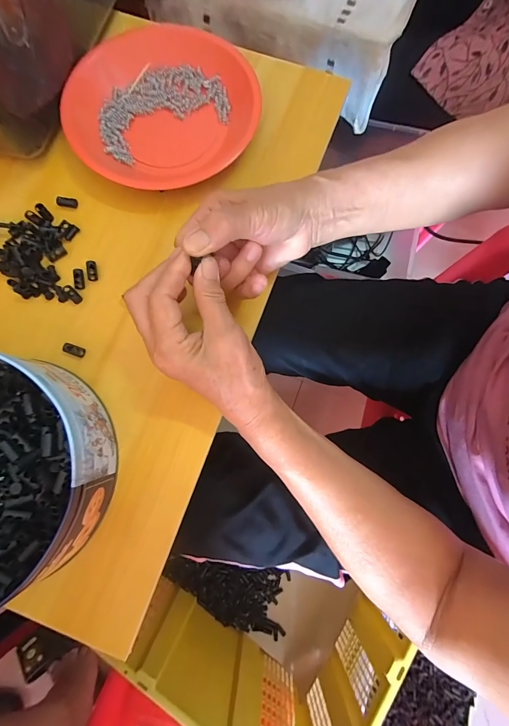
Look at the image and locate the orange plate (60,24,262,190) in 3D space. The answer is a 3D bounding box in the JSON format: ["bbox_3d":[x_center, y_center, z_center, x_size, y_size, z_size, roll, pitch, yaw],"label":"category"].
[{"bbox_3d":[-0.098,-0.266,0.341,0.192,0.042,0.185,0,78,1],"label":"orange plate"}]

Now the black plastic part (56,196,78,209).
[{"bbox_3d":[-0.190,-0.163,0.329,0.020,0.004,0.010,6,78,-12],"label":"black plastic part"}]

